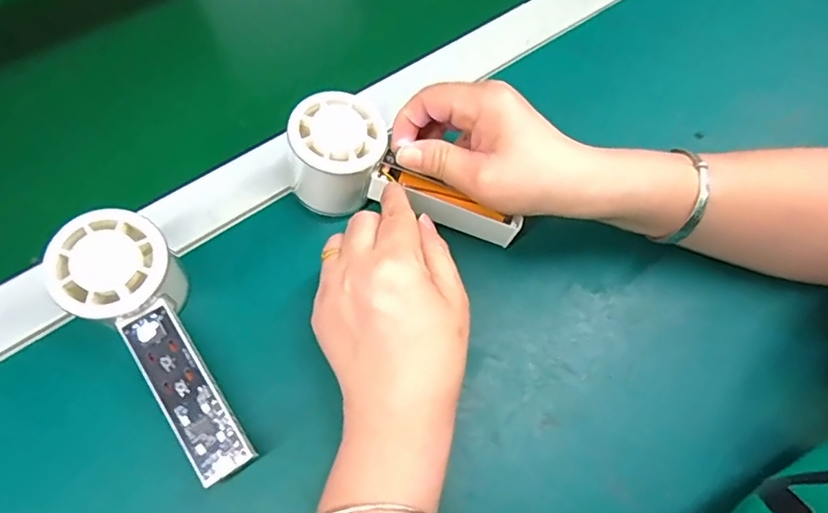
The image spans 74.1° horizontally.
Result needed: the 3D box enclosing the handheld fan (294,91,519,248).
[{"bbox_3d":[-0.010,-0.041,0.350,0.153,0.057,0.052,28,60,-8],"label":"handheld fan"}]

